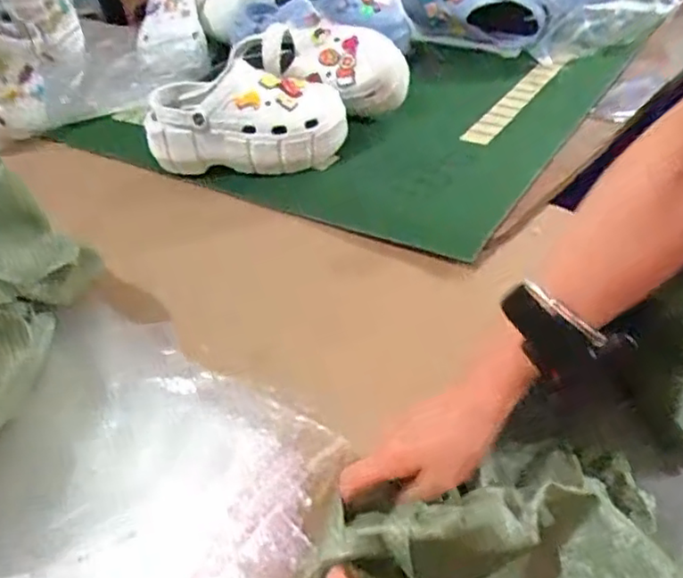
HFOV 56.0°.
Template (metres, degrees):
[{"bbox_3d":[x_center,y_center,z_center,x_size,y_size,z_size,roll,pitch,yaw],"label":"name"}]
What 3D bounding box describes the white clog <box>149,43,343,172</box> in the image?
[{"bbox_3d":[-0.121,-0.216,0.827,0.247,0.116,0.119,2,42,9],"label":"white clog"}]

